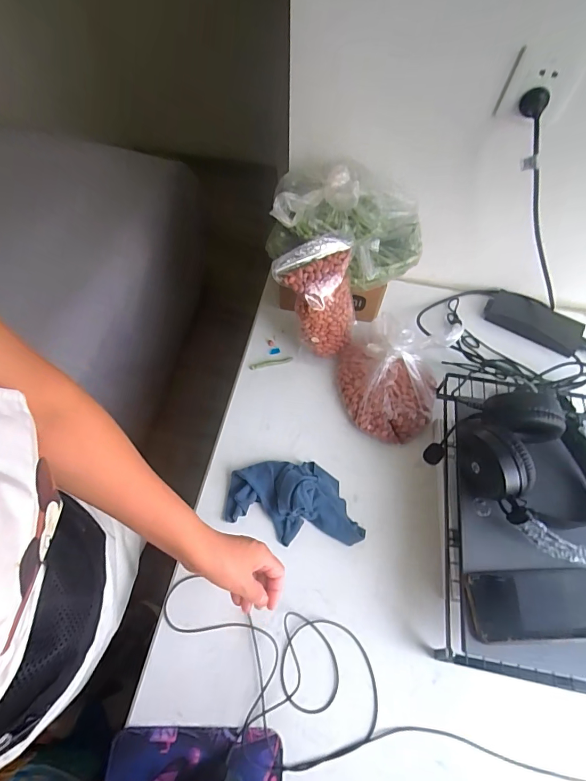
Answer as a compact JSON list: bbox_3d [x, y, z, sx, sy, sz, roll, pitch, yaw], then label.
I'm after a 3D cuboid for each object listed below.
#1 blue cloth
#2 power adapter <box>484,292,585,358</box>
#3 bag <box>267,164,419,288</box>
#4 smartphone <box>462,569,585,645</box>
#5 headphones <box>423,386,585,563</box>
[{"bbox_3d":[0.000,0.169,0.622,0.206,0.053,0.124,1,59,-1],"label":"blue cloth"},{"bbox_3d":[0.501,-0.145,0.828,0.189,0.029,0.092,33,64,17],"label":"power adapter"},{"bbox_3d":[0.092,-0.286,0.692,0.273,0.159,0.143,15,60,7],"label":"bag"},{"bbox_3d":[0.298,0.259,0.479,0.168,0.011,0.077,-1,59,-2],"label":"smartphone"},{"bbox_3d":[0.340,0.102,0.534,0.245,0.094,0.178,39,66,19],"label":"headphones"}]

